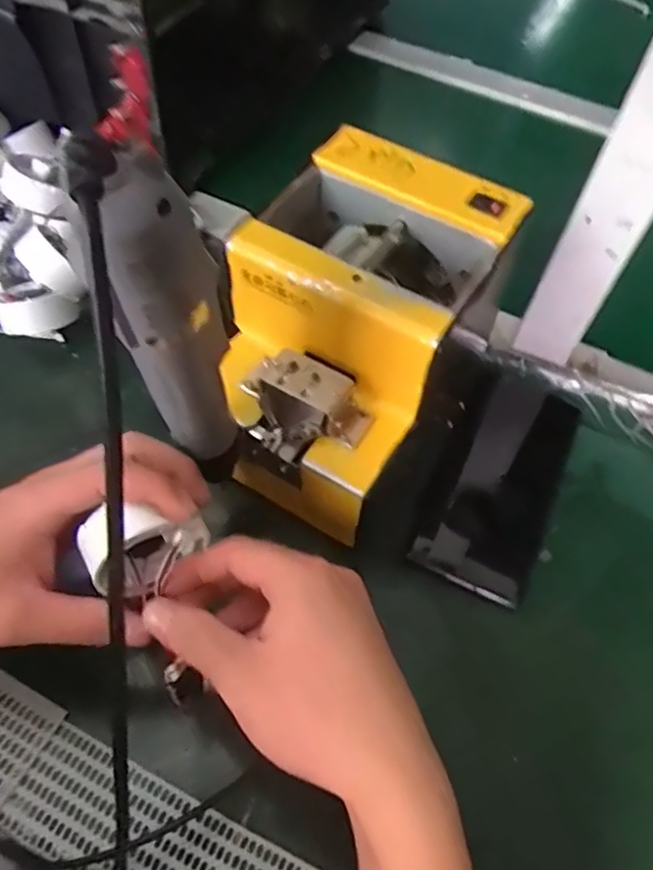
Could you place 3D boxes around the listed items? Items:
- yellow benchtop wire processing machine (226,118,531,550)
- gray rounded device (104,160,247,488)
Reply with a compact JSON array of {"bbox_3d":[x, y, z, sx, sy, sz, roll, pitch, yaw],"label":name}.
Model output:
[{"bbox_3d":[0.011,-0.062,0.376,0.126,0.122,0.173,31,61,15],"label":"yellow benchtop wire processing machine"},{"bbox_3d":[-0.059,-0.028,0.274,0.041,0.188,0.034,-8,58,-8],"label":"gray rounded device"}]

